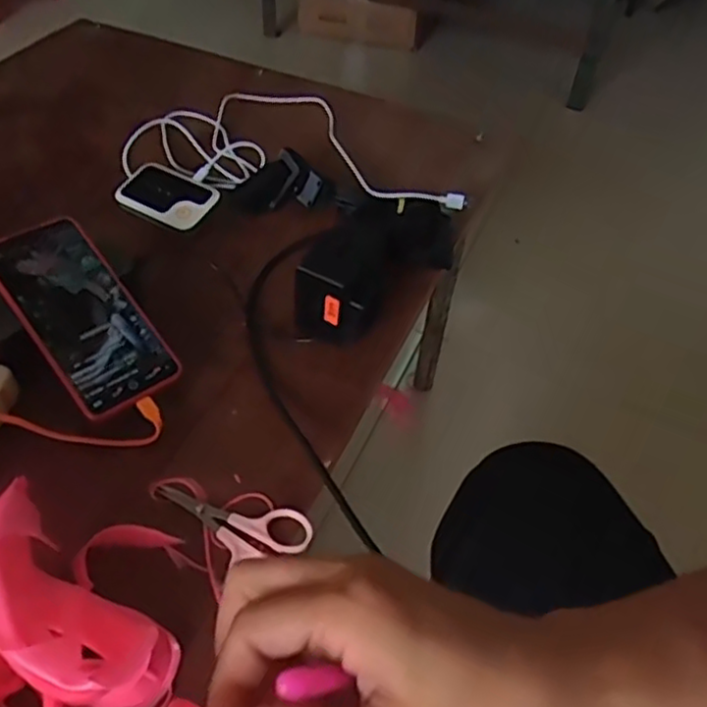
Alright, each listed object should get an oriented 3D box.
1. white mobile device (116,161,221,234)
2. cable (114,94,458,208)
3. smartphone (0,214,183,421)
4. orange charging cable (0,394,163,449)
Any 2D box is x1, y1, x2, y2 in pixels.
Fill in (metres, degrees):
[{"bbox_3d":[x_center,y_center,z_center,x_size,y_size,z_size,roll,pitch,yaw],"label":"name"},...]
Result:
[{"bbox_3d":[-0.176,-0.150,0.673,0.092,0.012,0.062,27,51,19],"label":"white mobile device"},{"bbox_3d":[-0.053,-0.227,0.739,0.332,0.019,0.184,7,48,2],"label":"cable"},{"bbox_3d":[-0.202,-0.031,0.526,0.075,0.005,0.161,-33,78,-30],"label":"smartphone"},{"bbox_3d":[-0.194,0.052,0.501,0.112,0.019,0.031,-7,49,-11],"label":"orange charging cable"}]

